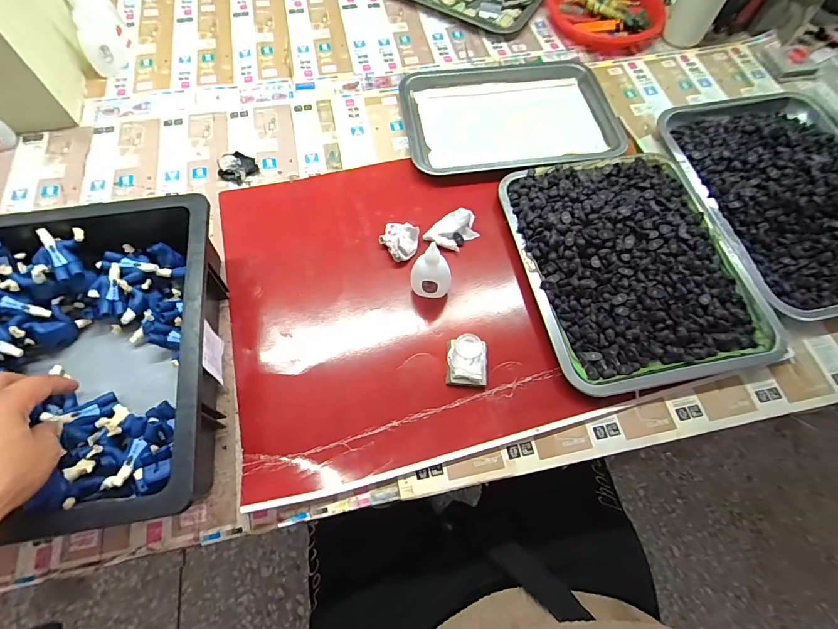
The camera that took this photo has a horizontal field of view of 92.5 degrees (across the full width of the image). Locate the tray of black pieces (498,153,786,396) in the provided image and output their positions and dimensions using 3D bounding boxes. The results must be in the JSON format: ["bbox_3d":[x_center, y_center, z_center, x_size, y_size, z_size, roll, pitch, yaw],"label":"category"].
[{"bbox_3d":[0.259,-0.069,0.498,0.256,0.062,0.311,-11,68,-8],"label":"tray of black pieces"}]

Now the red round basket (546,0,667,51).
[{"bbox_3d":[0.331,-0.554,0.729,0.175,0.043,0.204,-23,70,-12],"label":"red round basket"}]

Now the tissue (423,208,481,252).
[{"bbox_3d":[0.043,-0.108,0.516,0.061,0.025,0.045,-38,74,-17],"label":"tissue"}]

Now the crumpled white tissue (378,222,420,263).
[{"bbox_3d":[-0.026,-0.091,0.505,0.047,0.028,0.046,12,67,2],"label":"crumpled white tissue"}]

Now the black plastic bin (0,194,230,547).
[{"bbox_3d":[-0.424,0.051,0.385,0.447,0.102,0.318,-8,68,-7],"label":"black plastic bin"}]

